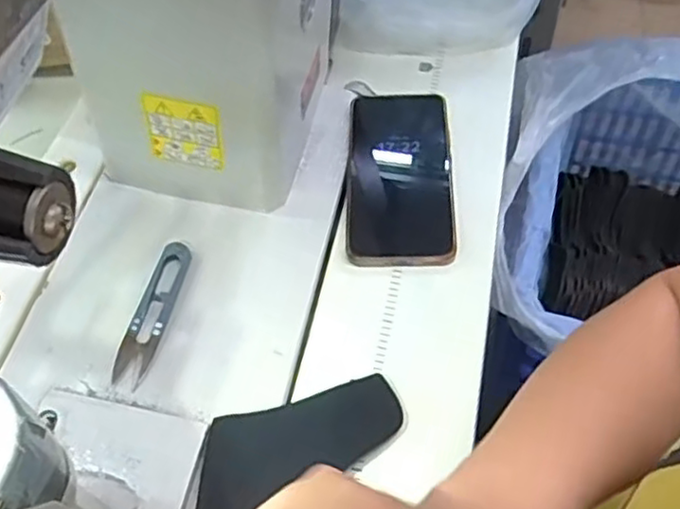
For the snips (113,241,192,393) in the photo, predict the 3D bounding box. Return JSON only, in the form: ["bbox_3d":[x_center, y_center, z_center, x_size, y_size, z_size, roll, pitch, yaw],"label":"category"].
[{"bbox_3d":[-0.121,0.036,0.442,0.022,0.011,0.099,8,56,10],"label":"snips"}]

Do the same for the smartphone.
[{"bbox_3d":[0.043,-0.063,0.505,0.075,0.015,0.157,-1,55,5],"label":"smartphone"}]

